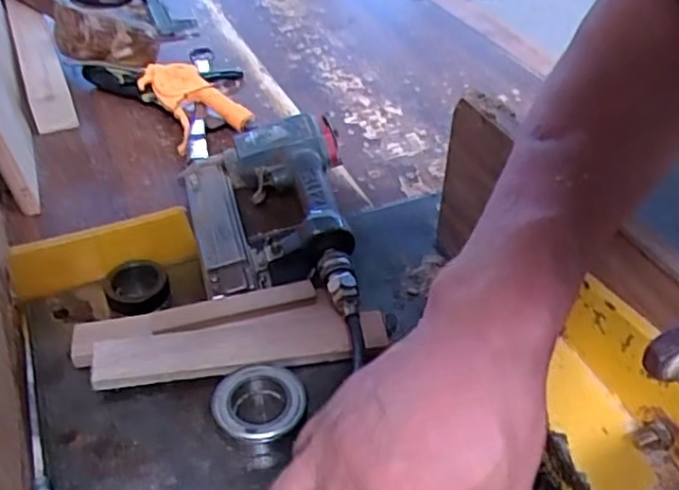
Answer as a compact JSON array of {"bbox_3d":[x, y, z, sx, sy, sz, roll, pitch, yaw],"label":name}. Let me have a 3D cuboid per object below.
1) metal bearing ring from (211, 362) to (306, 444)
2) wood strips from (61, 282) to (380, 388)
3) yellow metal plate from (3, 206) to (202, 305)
[{"bbox_3d":[-0.051,0.102,0.424,0.059,0.016,0.054,1,40,-1],"label":"metal bearing ring"},{"bbox_3d":[-0.077,0.060,0.465,0.211,0.018,0.062,-9,41,-13],"label":"wood strips"},{"bbox_3d":[-0.178,0.005,0.493,0.132,0.049,0.006,-14,42,-17],"label":"yellow metal plate"}]

